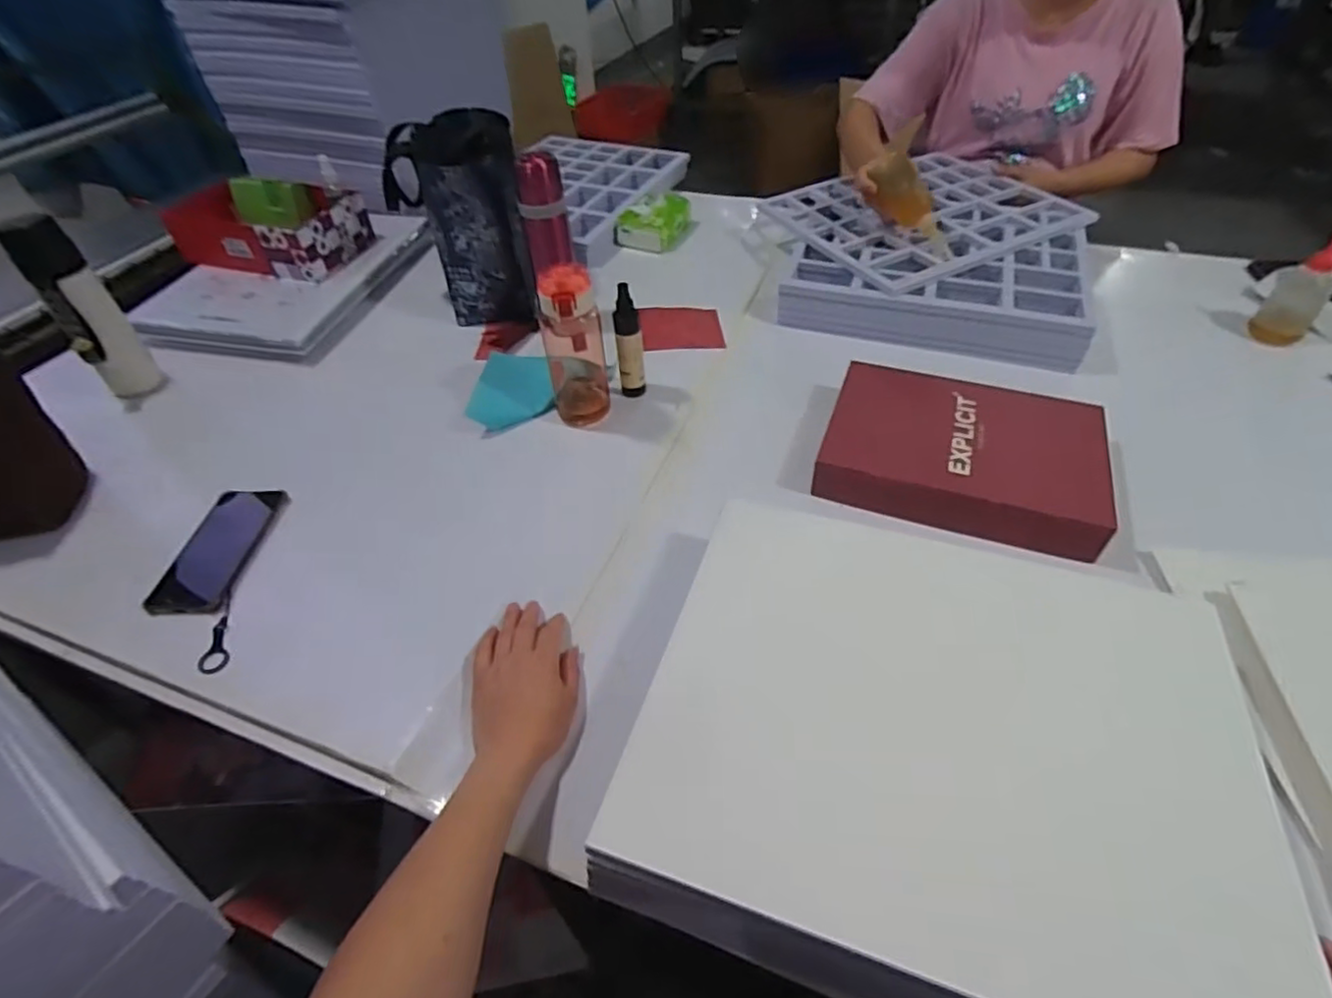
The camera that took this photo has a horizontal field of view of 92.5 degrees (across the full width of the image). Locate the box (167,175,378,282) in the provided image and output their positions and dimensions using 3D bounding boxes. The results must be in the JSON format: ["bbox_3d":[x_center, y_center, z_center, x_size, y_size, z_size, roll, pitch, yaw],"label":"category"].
[{"bbox_3d":[-0.683,-0.471,1.107,0.280,0.102,0.181,14,49,15],"label":"box"}]

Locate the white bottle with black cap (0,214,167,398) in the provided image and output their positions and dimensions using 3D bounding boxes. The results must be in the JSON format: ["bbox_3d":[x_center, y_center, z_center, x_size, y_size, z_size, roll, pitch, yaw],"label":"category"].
[{"bbox_3d":[-0.785,-0.250,0.869,0.068,0.231,0.078,-34,53,-26],"label":"white bottle with black cap"}]

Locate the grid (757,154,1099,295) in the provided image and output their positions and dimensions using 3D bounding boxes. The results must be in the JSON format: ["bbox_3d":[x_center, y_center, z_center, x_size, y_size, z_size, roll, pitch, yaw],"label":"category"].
[{"bbox_3d":[0.441,-0.503,1.111,0.453,0.021,0.368,-23,50,-18],"label":"grid"}]

